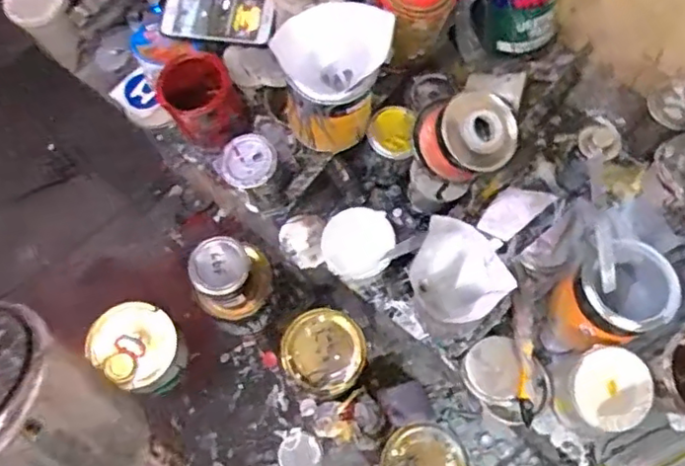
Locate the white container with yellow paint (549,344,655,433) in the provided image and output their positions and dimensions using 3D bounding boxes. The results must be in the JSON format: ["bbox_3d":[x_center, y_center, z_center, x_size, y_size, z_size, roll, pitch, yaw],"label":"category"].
[{"bbox_3d":[0.309,0.194,0.756,0.087,0.116,0.095,5,70,2],"label":"white container with yellow paint"}]

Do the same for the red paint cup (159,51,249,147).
[{"bbox_3d":[-0.192,-0.179,0.851,0.097,0.099,0.106,0,70,0],"label":"red paint cup"}]

